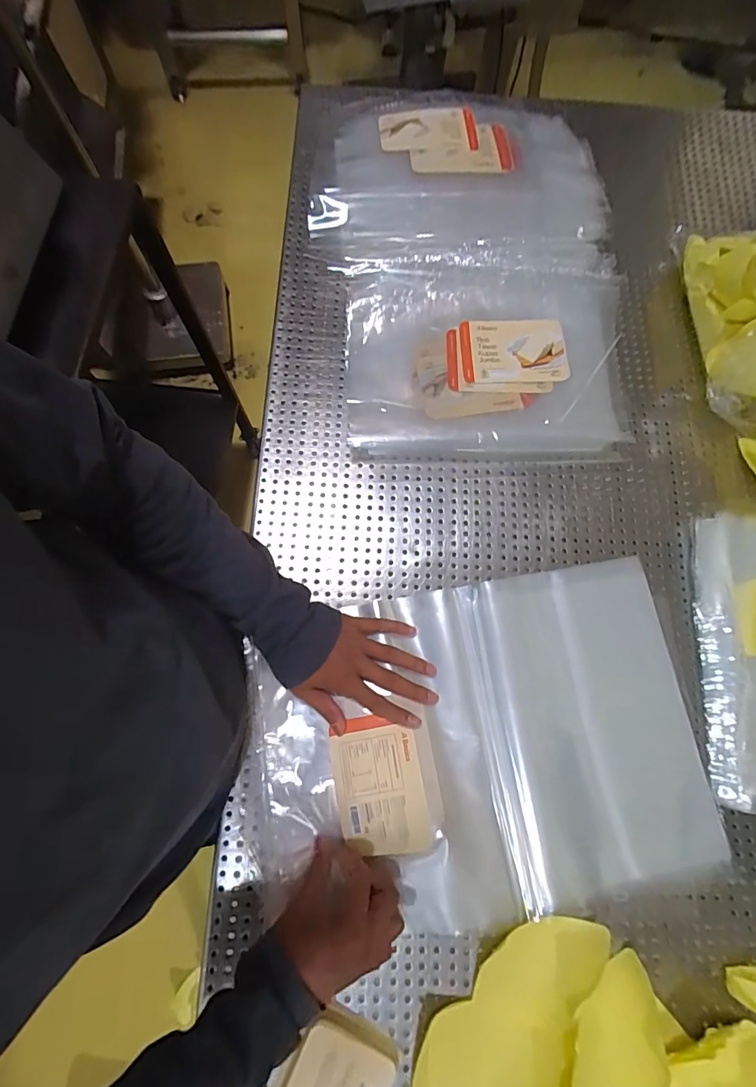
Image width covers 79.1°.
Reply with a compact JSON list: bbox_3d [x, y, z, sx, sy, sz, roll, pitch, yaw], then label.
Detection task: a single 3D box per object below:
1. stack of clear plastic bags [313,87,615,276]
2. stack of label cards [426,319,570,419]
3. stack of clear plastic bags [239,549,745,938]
[{"bbox_3d":[0.105,-0.483,0.614,0.389,0.071,0.289,-2,76,-2],"label":"stack of clear plastic bags"},{"bbox_3d":[0.146,-0.219,0.566,0.179,0.020,0.122,-9,76,-4],"label":"stack of label cards"},{"bbox_3d":[0.103,0.205,0.470,0.444,0.031,0.318,-9,78,-7],"label":"stack of clear plastic bags"}]

